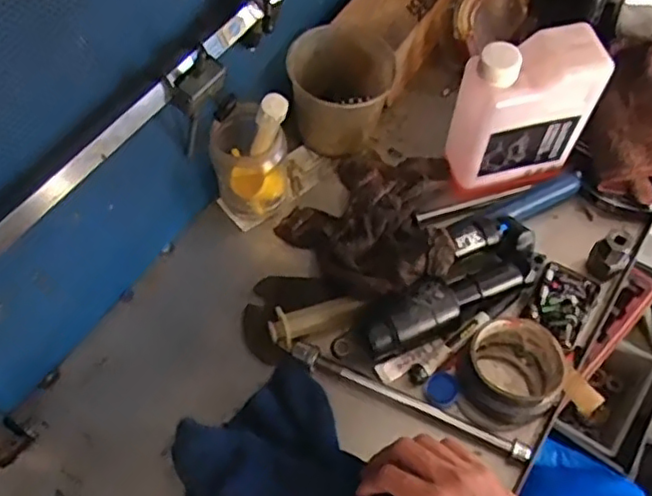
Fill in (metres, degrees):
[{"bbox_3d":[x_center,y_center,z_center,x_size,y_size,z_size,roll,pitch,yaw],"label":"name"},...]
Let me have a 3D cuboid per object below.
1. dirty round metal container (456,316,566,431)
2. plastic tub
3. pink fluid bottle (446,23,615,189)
[{"bbox_3d":[0.169,0.114,0.586,0.083,0.052,0.089,-1,61,1],"label":"dirty round metal container"},{"bbox_3d":[0.017,-0.172,0.706,0.110,0.099,0.103,-1,61,1],"label":"plastic tub"},{"bbox_3d":[0.197,-0.142,0.643,0.120,0.161,0.062,-13,61,-6],"label":"pink fluid bottle"}]

